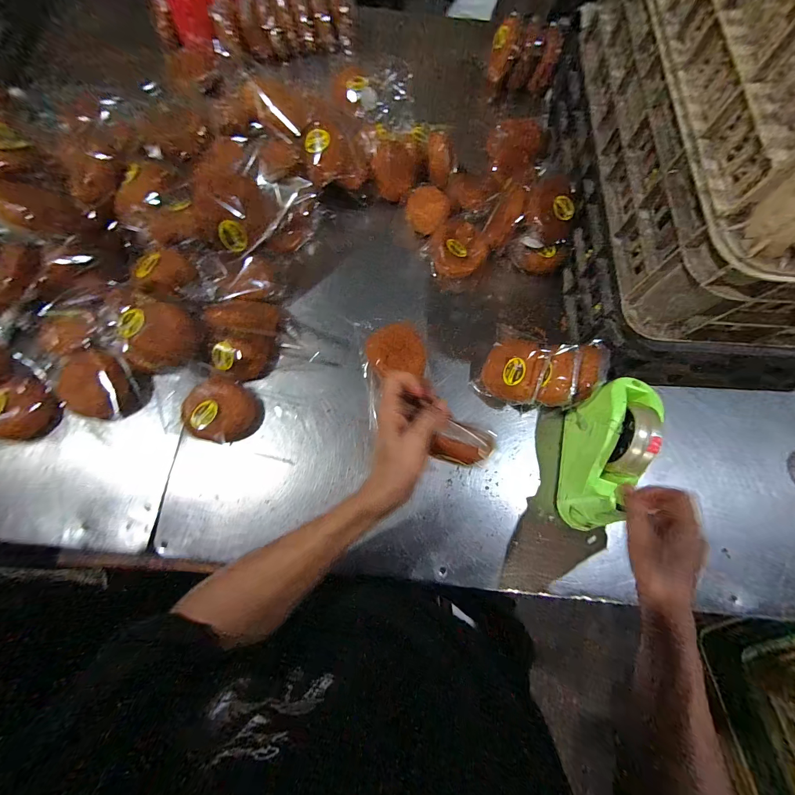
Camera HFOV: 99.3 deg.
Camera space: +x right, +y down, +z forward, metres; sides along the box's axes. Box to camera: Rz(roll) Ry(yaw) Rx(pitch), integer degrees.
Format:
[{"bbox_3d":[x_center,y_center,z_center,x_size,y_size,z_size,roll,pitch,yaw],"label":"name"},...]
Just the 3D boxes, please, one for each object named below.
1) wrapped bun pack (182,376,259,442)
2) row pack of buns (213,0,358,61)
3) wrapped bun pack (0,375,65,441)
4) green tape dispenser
[{"bbox_3d":[-0.262,0.018,0.502,0.105,0.043,0.092,15,75,2],"label":"wrapped bun pack"},{"bbox_3d":[-0.226,-0.781,0.693,0.293,0.088,0.083,-17,77,-6],"label":"row pack of buns"},{"bbox_3d":[-0.560,0.025,0.504,0.082,0.050,0.107,38,77,8],"label":"wrapped bun pack"},{"bbox_3d":[0.282,0.075,0.453,0.077,0.120,0.197,23,76,4],"label":"green tape dispenser"}]

